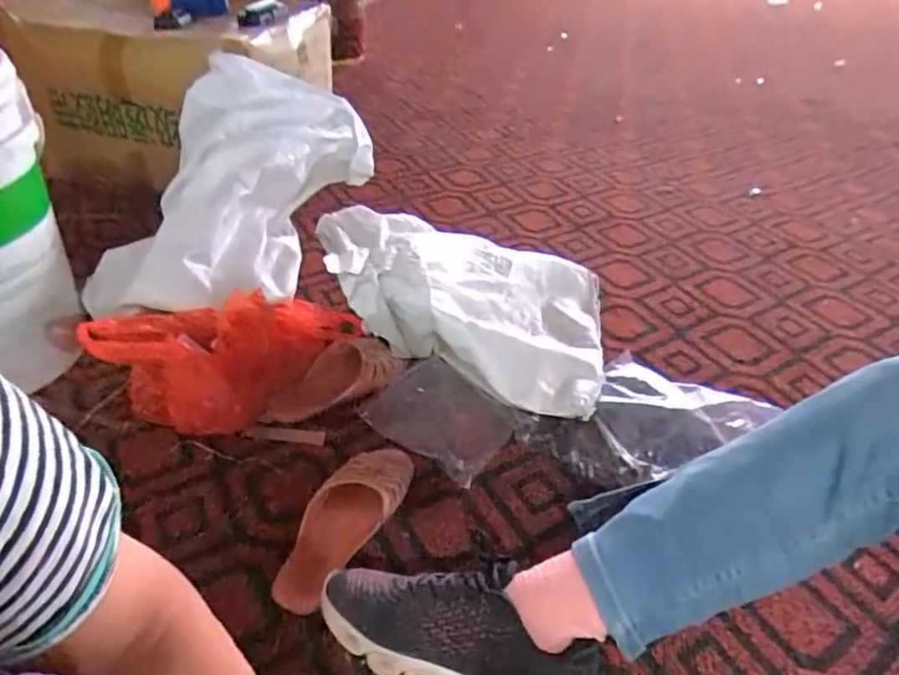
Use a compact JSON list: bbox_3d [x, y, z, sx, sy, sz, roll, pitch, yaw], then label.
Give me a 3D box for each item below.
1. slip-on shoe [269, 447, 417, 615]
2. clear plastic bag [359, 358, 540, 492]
[{"bbox_3d":[-0.111,0.190,0.639,0.085,0.037,0.209,21,42,20],"label":"slip-on shoe"},{"bbox_3d":[-0.008,0.103,0.762,0.188,0.034,0.126,30,46,28],"label":"clear plastic bag"}]

